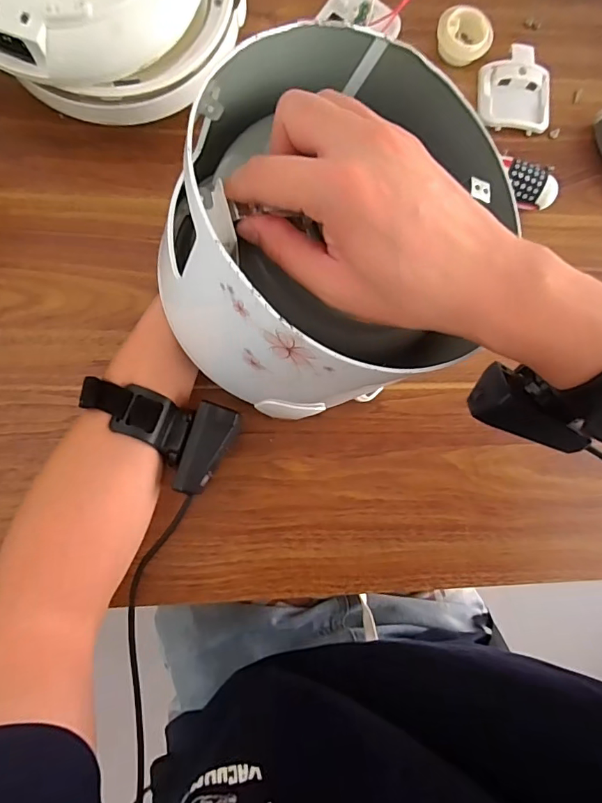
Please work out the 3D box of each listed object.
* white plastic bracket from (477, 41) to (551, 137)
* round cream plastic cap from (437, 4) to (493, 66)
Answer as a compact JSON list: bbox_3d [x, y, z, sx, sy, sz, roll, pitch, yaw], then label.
[{"bbox_3d":[0.214,-0.309,0.473,0.071,0.020,0.080,2,82,-6],"label":"white plastic bracket"},{"bbox_3d":[0.161,-0.360,0.469,0.053,0.028,0.041,33,80,-2],"label":"round cream plastic cap"}]

